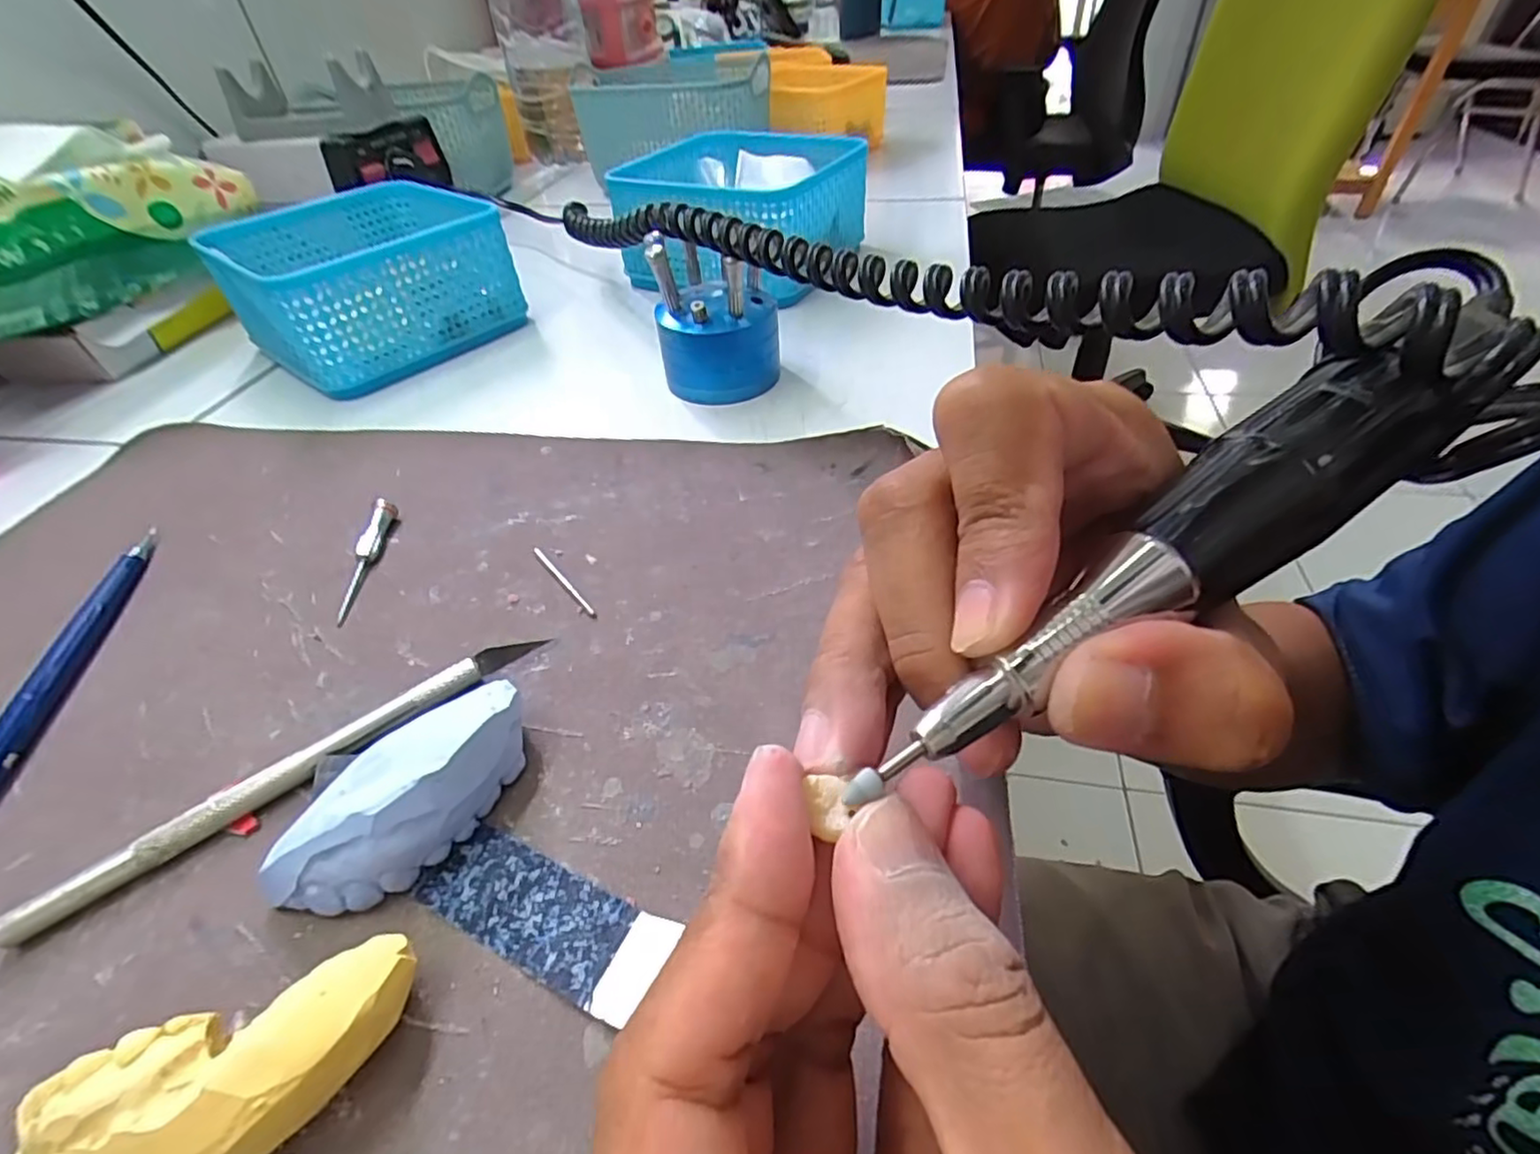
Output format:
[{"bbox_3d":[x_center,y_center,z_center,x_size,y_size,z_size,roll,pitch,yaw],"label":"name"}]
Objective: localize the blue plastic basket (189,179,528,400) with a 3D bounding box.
[{"bbox_3d":[-0.237,-0.175,0.394,0.136,0.063,0.124,29,53,31],"label":"blue plastic basket"}]

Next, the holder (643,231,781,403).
[{"bbox_3d":[-0.026,-0.126,0.319,0.055,0.066,0.047,-8,44,-3],"label":"holder"}]

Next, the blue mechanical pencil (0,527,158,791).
[{"bbox_3d":[-0.229,0.028,0.217,0.009,0.009,0.134,-12,44,-7],"label":"blue mechanical pencil"}]

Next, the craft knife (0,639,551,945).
[{"bbox_3d":[-0.126,0.051,0.184,0.131,0.009,0.008,-34,50,-26],"label":"craft knife"}]

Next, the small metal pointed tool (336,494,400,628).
[{"bbox_3d":[-0.151,-0.008,0.247,0.006,0.010,0.058,-4,44,1],"label":"small metal pointed tool"}]

